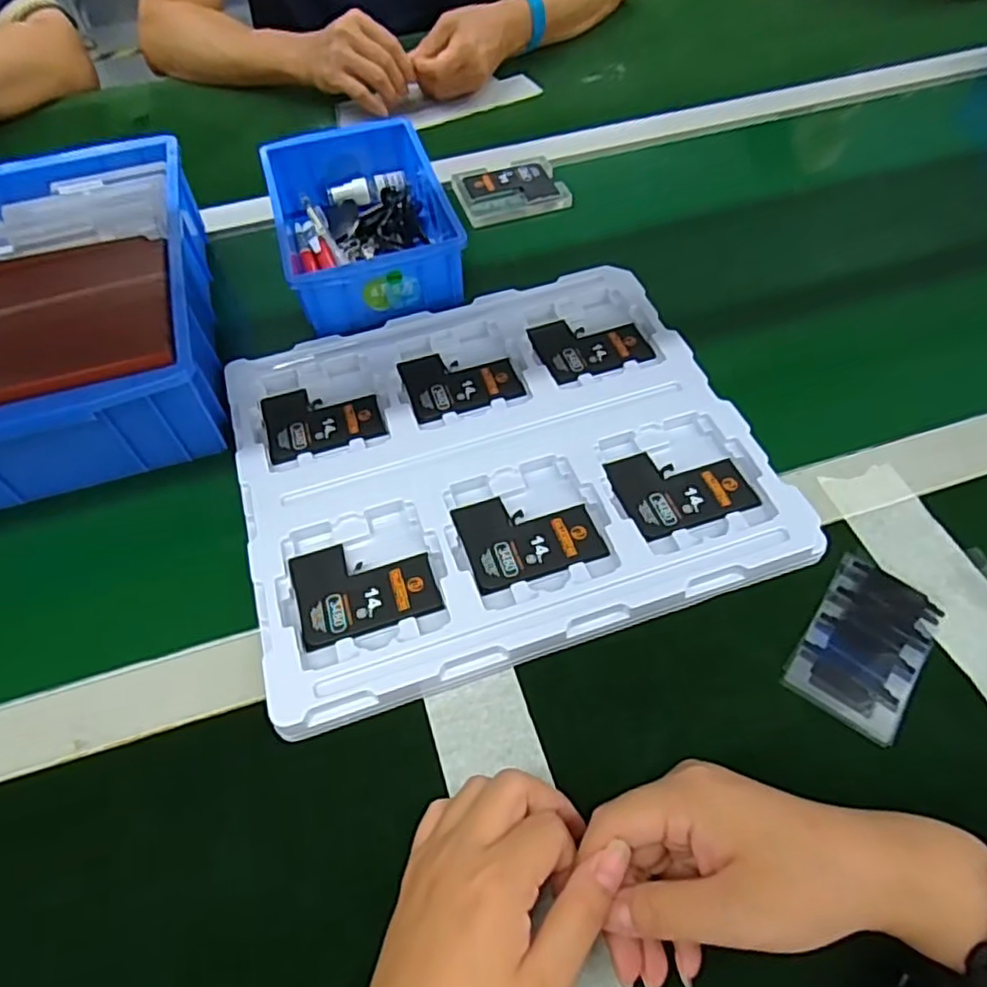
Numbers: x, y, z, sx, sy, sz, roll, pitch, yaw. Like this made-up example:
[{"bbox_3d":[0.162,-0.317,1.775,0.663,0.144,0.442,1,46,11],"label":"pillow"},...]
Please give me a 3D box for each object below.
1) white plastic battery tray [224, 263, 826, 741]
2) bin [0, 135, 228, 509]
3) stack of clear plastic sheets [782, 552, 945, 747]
[{"bbox_3d":[-0.002,-0.028,0.434,0.313,0.019,0.280,-17,57,-10],"label":"white plastic battery tray"},{"bbox_3d":[-0.324,-0.142,0.495,0.203,0.077,0.301,-15,56,-9],"label":"bin"},{"bbox_3d":[0.205,0.081,0.363,0.057,0.004,0.097,30,61,20],"label":"stack of clear plastic sheets"}]

